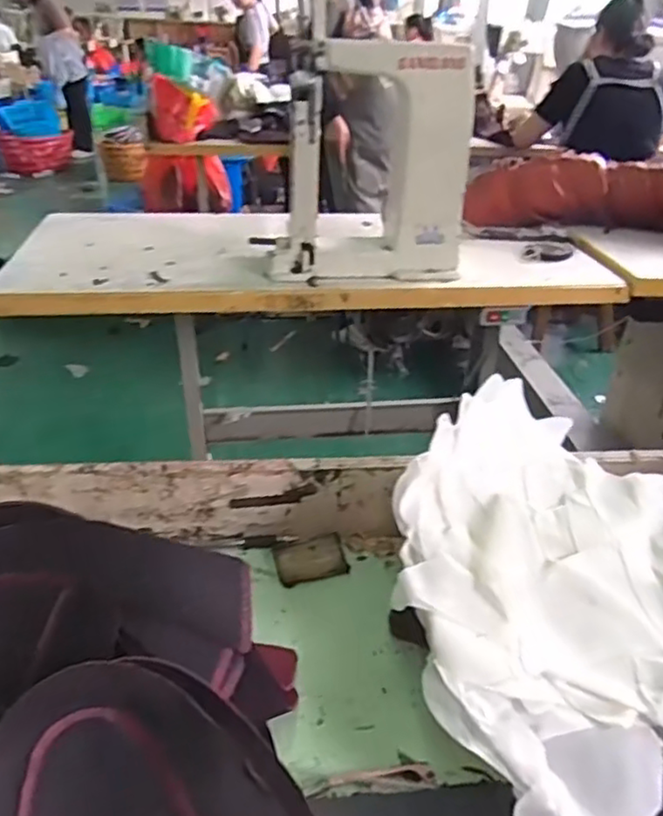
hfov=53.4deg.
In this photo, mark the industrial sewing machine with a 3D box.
[{"bbox_3d":[0.073,-0.480,1.245,0.392,0.370,0.131,-1,30,-4],"label":"industrial sewing machine"}]

